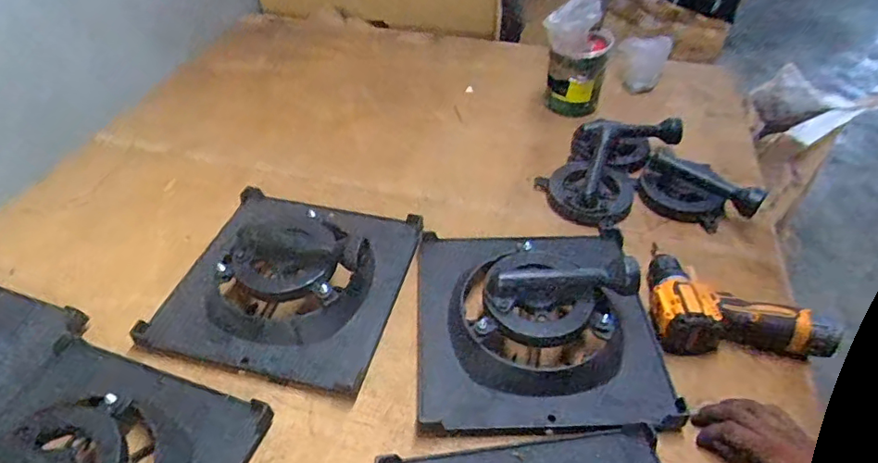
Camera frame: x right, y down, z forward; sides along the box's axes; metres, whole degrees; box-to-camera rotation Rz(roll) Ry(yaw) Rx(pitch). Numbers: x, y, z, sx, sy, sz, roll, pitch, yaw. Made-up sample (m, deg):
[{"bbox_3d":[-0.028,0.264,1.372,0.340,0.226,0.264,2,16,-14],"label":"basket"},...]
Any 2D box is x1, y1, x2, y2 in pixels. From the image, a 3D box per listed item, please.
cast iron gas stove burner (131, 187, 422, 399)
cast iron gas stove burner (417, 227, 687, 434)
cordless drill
[{"bbox_3d":[-0.198,0.049,0.747,0.287,0.083,0.296,11,45,11],"label":"cast iron gas stove burner"},{"bbox_3d":[0.127,0.087,0.694,0.296,0.103,0.313,-1,44,-1],"label":"cast iron gas stove burner"},{"bbox_3d":[0.389,0.097,0.718,0.209,0.062,0.150,4,44,4],"label":"cordless drill"}]

